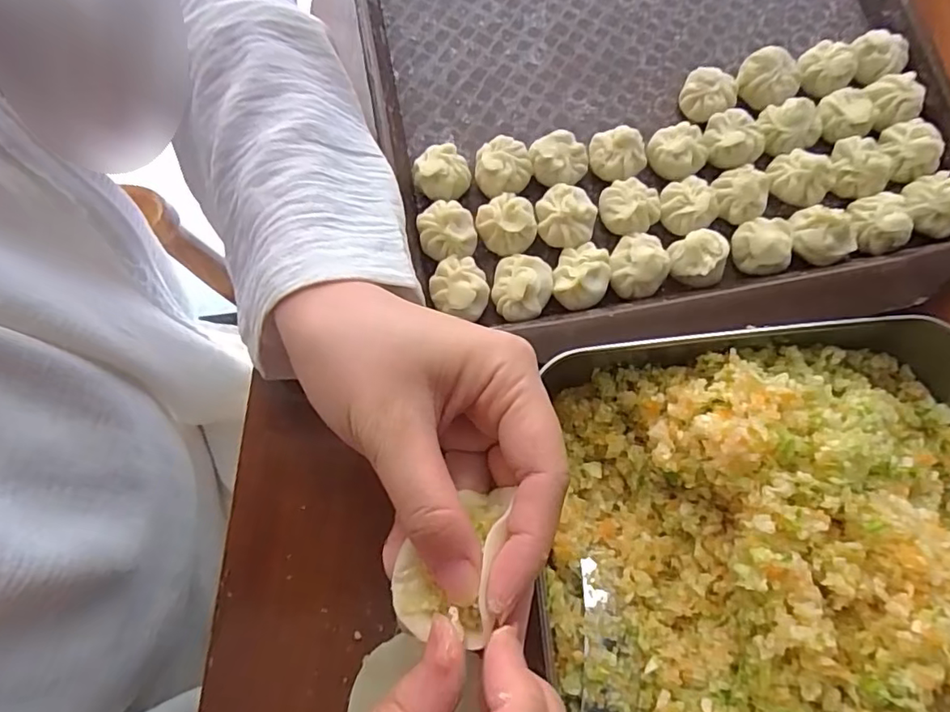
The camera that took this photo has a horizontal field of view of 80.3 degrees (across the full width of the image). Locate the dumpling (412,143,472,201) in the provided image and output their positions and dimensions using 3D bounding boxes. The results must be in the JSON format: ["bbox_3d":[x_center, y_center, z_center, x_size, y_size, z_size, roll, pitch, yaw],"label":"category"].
[{"bbox_3d":[-0.017,-0.093,0.294,0.028,0.020,0.027,0,76,-1],"label":"dumpling"}]

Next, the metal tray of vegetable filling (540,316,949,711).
[{"bbox_3d":[0.130,0.113,0.208,0.196,0.078,0.254,-4,77,-2],"label":"metal tray of vegetable filling"}]

